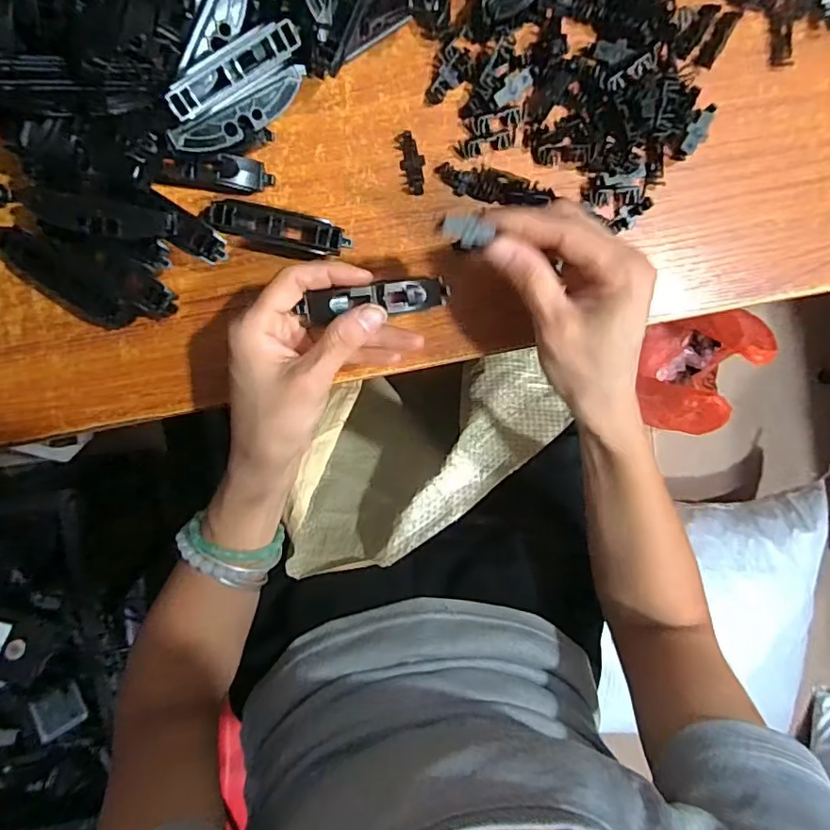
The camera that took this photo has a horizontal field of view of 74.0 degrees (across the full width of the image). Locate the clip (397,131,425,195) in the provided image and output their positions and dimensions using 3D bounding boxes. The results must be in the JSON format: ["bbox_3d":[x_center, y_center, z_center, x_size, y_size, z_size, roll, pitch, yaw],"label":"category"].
[{"bbox_3d":[-0.001,-0.150,0.329,0.014,0.005,0.035,-8,98,-4],"label":"clip"}]

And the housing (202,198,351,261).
[{"bbox_3d":[-0.078,-0.107,0.320,0.078,0.021,0.023,10,96,-6],"label":"housing"}]

